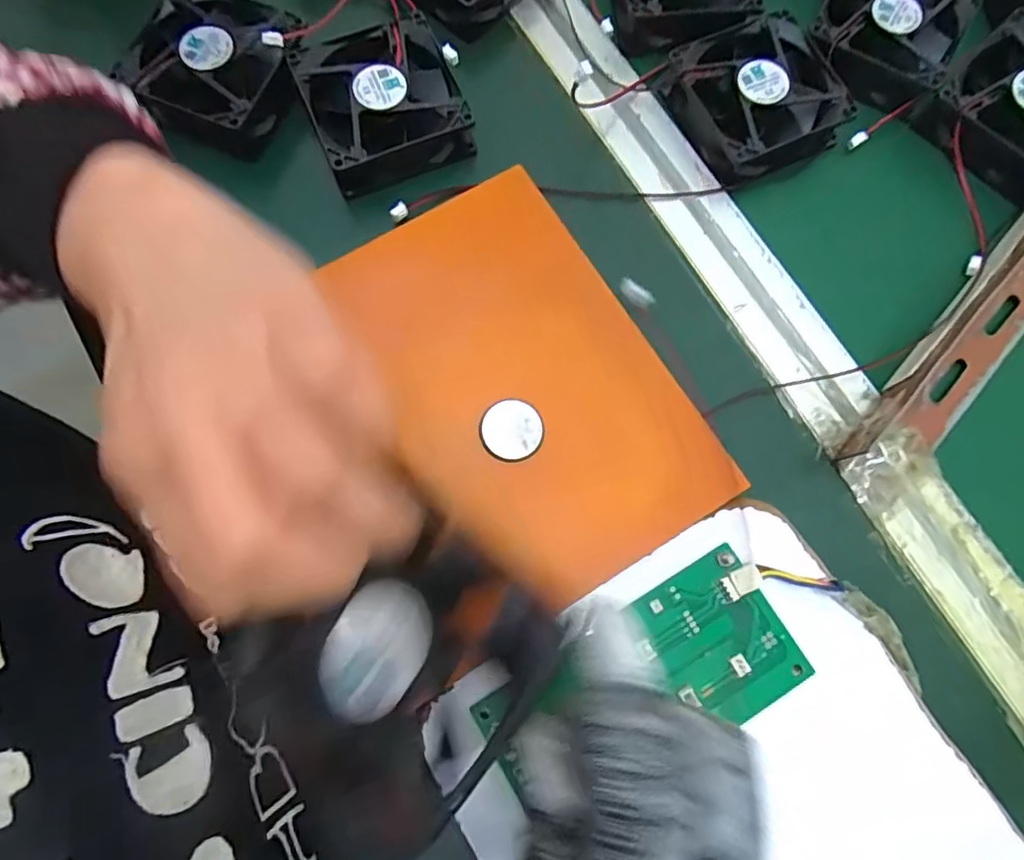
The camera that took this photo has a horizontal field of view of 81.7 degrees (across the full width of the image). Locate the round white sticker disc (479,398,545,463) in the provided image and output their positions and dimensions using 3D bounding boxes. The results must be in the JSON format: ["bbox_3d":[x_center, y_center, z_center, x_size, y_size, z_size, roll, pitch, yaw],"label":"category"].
[{"bbox_3d":[0.000,0.000,0.274,0.029,0.005,0.028,0,74,-2],"label":"round white sticker disc"}]

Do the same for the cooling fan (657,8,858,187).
[{"bbox_3d":[0.139,-0.190,0.336,0.084,0.023,0.080,-26,76,-9],"label":"cooling fan"}]

